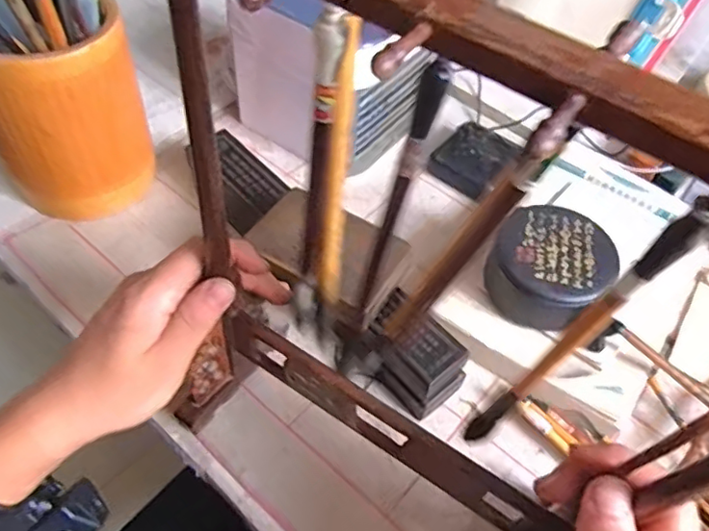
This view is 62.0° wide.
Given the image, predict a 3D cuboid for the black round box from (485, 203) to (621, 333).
[{"bbox_3d":[0.160,0.007,0.498,0.103,0.060,0.095,-31,61,-25],"label":"black round box"}]

